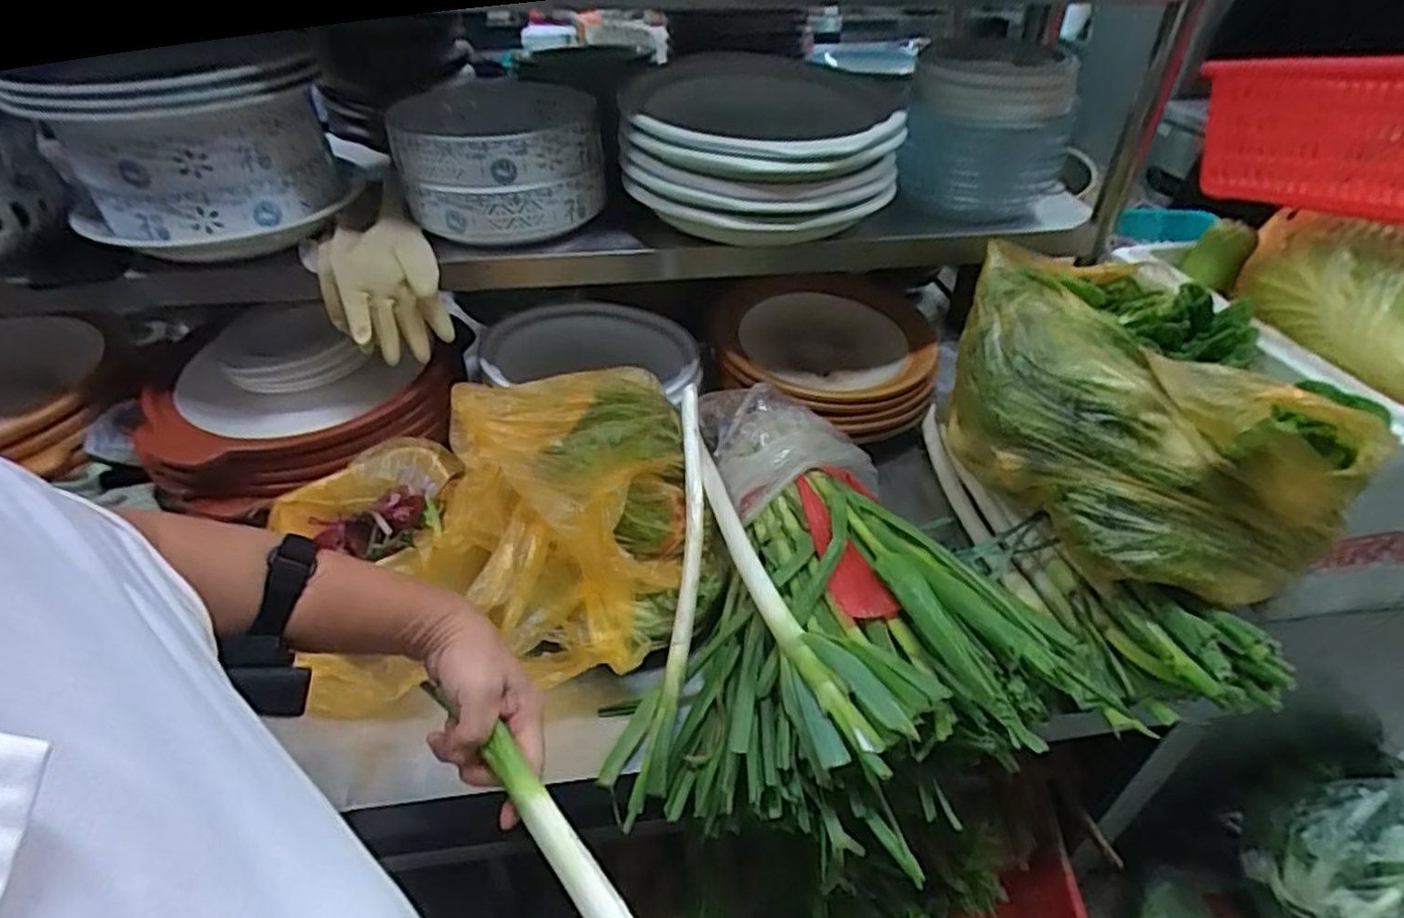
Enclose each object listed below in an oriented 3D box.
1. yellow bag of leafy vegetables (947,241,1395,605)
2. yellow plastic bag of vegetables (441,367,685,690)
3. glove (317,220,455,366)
[{"bbox_3d":[0.464,-0.059,0.770,0.280,0.200,0.386,-13,41,-15],"label":"yellow bag of leafy vegetables"},{"bbox_3d":[-0.136,0.046,0.770,0.260,0.167,0.323,-3,40,-4],"label":"yellow plastic bag of vegetables"},{"bbox_3d":[-0.398,-0.210,0.890,0.132,0.121,0.136,-19,43,-22],"label":"glove"}]

